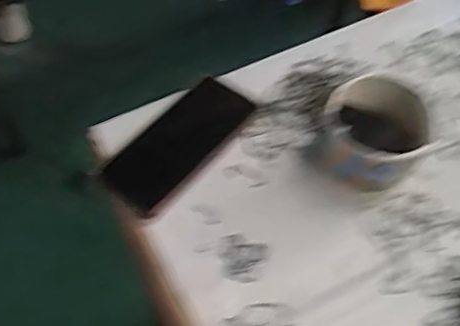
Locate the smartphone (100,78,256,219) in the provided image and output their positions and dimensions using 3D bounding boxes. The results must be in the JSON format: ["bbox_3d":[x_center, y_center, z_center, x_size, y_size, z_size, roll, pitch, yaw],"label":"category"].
[{"bbox_3d":[-0.049,-0.019,0.571,0.068,0.014,0.152,40,73,11],"label":"smartphone"}]

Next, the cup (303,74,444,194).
[{"bbox_3d":[0.132,-0.022,0.543,0.088,0.081,0.091,0,58,0],"label":"cup"}]

